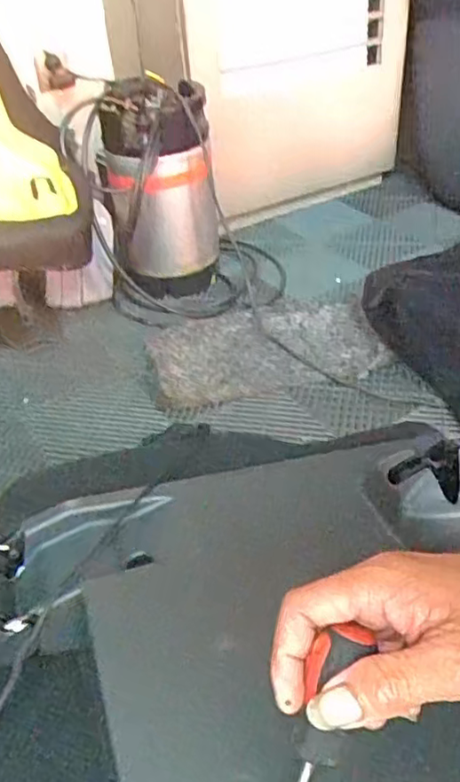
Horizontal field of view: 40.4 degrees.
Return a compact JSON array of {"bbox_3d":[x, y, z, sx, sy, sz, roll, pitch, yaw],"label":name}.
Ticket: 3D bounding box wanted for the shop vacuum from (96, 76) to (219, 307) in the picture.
[{"bbox_3d":[-0.143,-0.412,1.287,0.216,0.389,0.183,-7,37,-4],"label":"shop vacuum"}]

